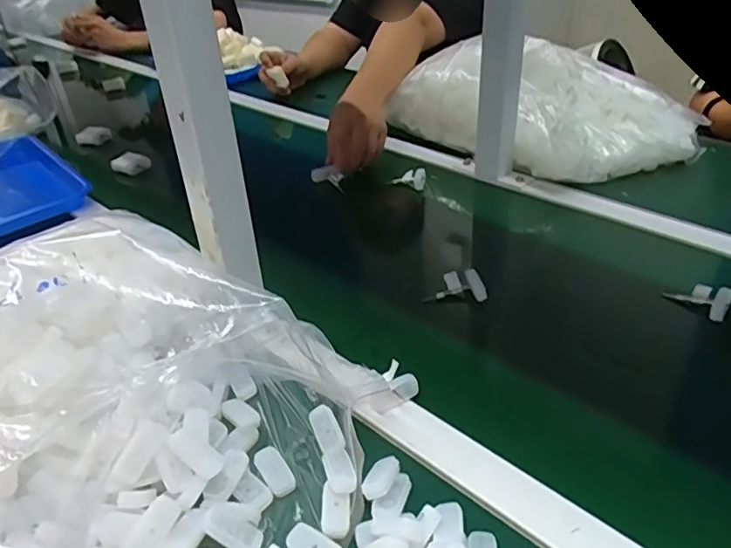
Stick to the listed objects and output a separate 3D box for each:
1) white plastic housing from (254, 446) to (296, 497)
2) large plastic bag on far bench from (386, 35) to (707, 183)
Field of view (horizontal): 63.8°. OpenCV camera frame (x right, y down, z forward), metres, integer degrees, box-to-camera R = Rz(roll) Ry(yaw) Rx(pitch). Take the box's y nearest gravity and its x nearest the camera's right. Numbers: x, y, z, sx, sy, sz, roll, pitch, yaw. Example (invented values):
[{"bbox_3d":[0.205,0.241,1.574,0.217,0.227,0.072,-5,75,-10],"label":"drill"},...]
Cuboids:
[{"bbox_3d":[-0.068,0.146,0.438,0.020,0.010,0.040,-24,40,-26],"label":"white plastic housing"},{"bbox_3d":[0.284,-0.275,0.937,0.290,0.131,0.425,-30,43,-32],"label":"large plastic bag on far bench"}]

